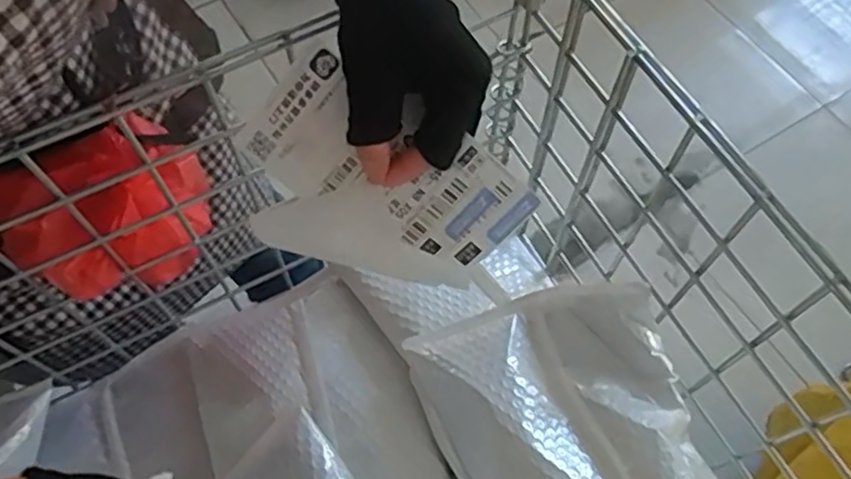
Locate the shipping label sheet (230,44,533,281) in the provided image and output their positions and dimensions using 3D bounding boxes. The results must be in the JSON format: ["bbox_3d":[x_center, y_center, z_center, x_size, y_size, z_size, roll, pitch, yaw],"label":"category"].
[{"bbox_3d":[-0.030,-0.026,0.385,0.150,0.014,0.107,35,103,-4],"label":"shipping label sheet"}]

